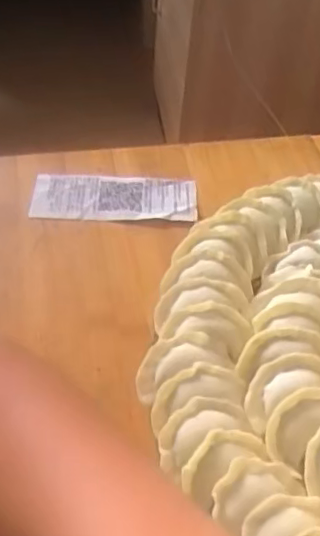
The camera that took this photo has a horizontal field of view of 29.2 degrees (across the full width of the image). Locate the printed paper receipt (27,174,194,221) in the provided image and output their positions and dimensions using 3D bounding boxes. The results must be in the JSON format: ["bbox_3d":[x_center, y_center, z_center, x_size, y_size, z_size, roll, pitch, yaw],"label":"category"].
[{"bbox_3d":[-0.039,-0.061,0.528,0.140,0.006,0.053,1,47,0],"label":"printed paper receipt"}]

